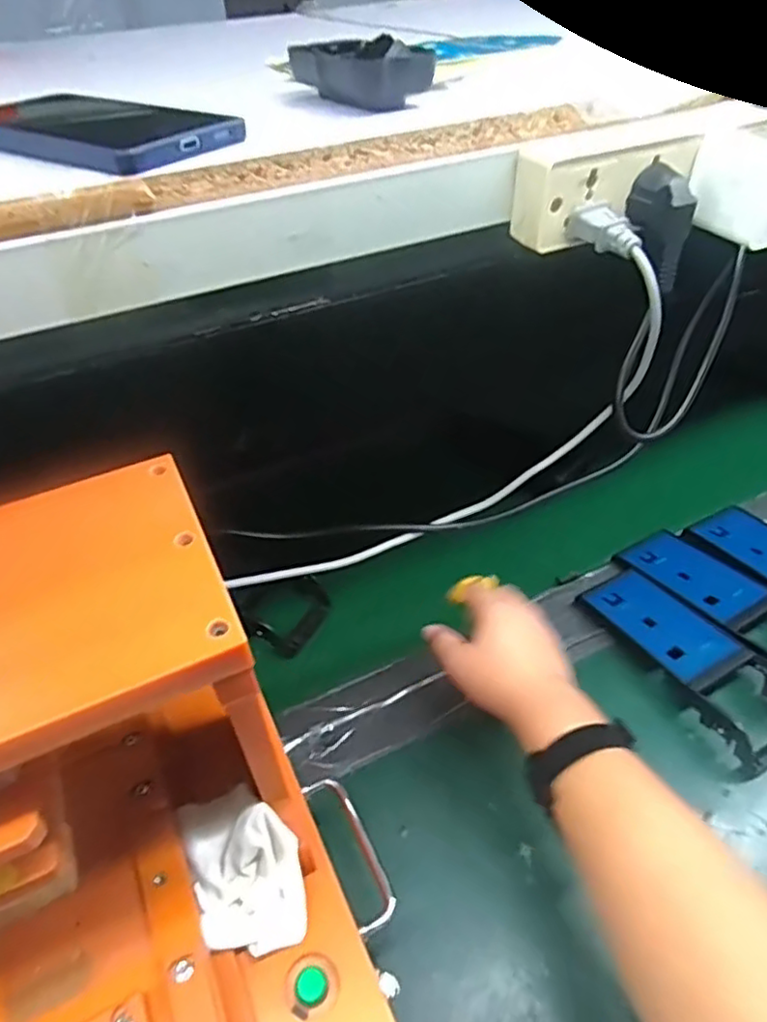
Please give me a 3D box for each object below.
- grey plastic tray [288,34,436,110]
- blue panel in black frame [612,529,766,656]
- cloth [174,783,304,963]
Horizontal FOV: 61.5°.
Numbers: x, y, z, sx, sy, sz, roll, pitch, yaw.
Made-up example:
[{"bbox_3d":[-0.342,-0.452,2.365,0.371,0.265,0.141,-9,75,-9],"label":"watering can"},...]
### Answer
[{"bbox_3d":[-0.014,-0.256,0.374,0.036,0.031,0.081,-35,51,-29],"label":"grey plastic tray"},{"bbox_3d":[0.338,0.085,0.637,0.085,0.033,0.208,-25,46,-21],"label":"blue panel in black frame"},{"bbox_3d":[-0.079,0.199,0.367,0.057,0.037,0.087,-18,44,-15],"label":"cloth"}]

